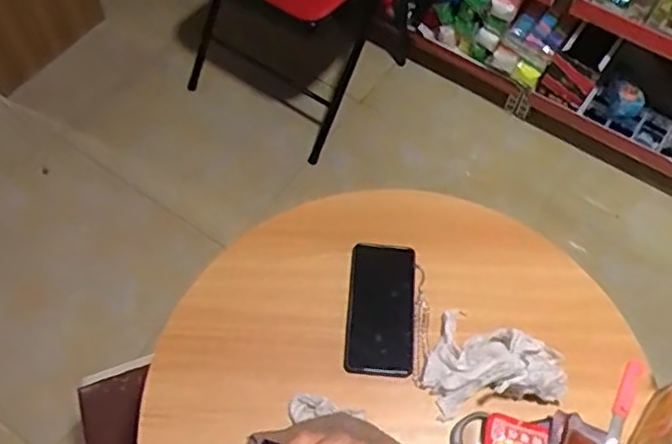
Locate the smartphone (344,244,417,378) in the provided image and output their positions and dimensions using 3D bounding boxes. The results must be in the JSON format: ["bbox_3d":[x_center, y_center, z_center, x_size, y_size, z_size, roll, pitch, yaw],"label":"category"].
[{"bbox_3d":[0.056,0.103,0.777,0.079,0.011,0.164,6,60,1],"label":"smartphone"}]

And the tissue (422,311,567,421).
[{"bbox_3d":[0.179,0.168,0.719,0.149,0.053,0.118,19,61,9],"label":"tissue"}]

